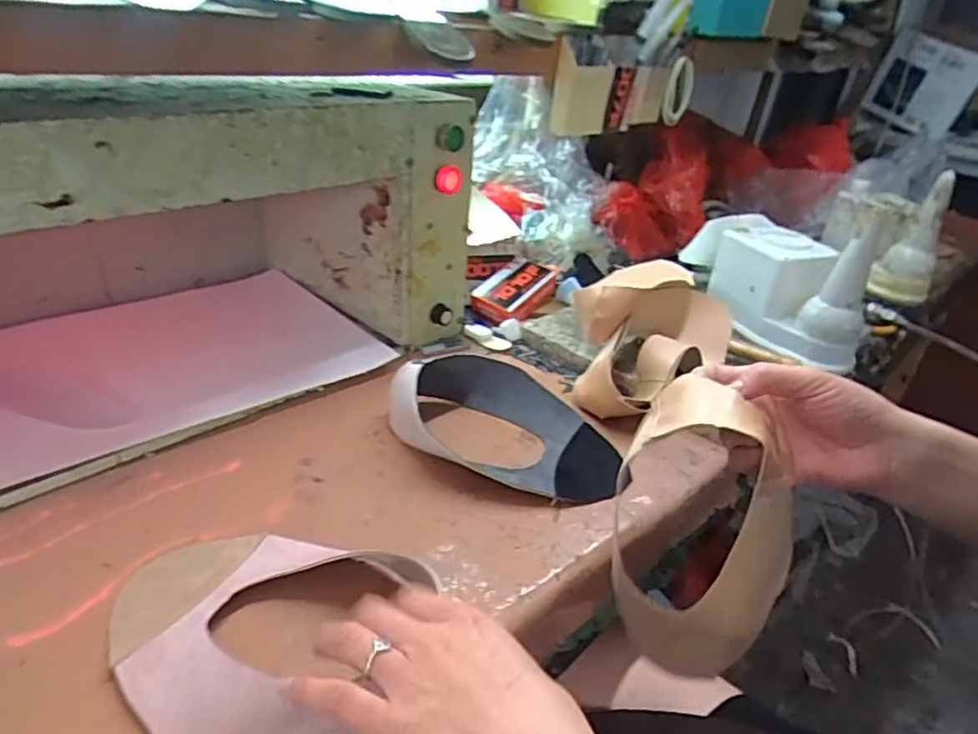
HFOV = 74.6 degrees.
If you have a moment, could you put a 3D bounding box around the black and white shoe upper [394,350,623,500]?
[{"bbox_3d":[0.022,0.046,0.605,0.226,0.065,0.153,17,31,21],"label":"black and white shoe upper"}]

